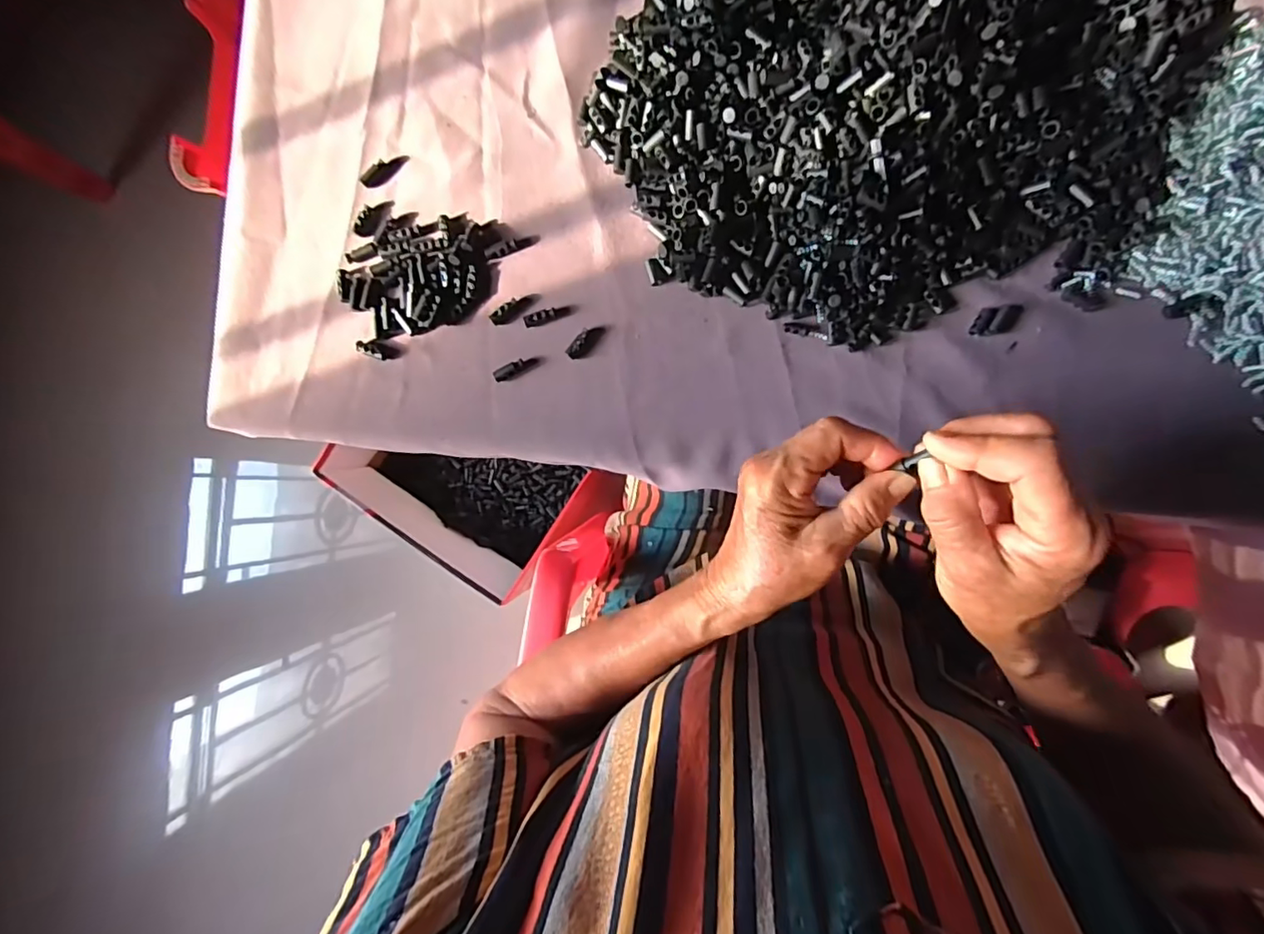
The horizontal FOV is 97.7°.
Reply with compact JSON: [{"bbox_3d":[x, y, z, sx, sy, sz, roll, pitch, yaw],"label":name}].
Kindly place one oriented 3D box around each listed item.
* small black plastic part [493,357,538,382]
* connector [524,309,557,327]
[{"bbox_3d":[-0.087,-0.073,0.407,0.034,0.005,0.009,-24,86,5],"label":"small black plastic part"},{"bbox_3d":[-0.067,-0.110,0.405,0.023,0.005,0.010,-14,87,6],"label":"connector"}]

